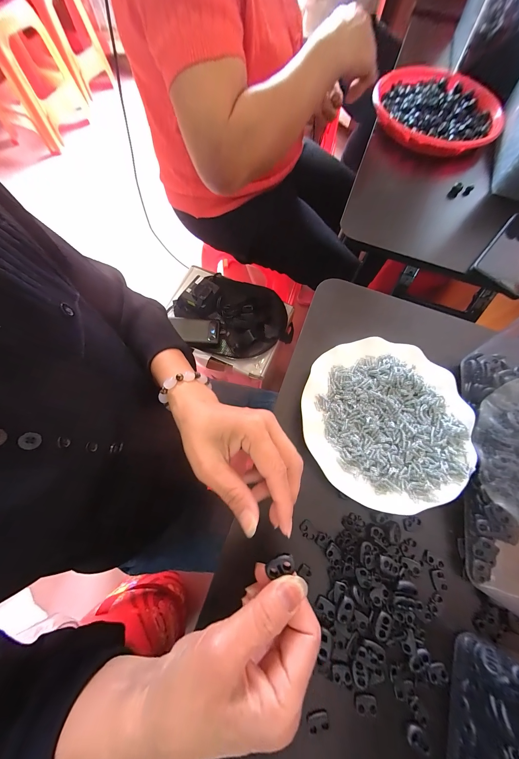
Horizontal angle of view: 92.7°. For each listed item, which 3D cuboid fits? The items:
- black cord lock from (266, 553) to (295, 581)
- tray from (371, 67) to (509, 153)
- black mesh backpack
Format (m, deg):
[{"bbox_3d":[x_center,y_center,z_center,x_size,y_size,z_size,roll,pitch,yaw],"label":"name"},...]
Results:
[{"bbox_3d":[0.014,0.131,0.175,0.019,0.008,0.012,-11,72,-6],"label":"black cord lock"},{"bbox_3d":[0.345,-0.521,0.476,0.229,0.031,0.226,-9,72,-6],"label":"tray"},{"bbox_3d":[-0.062,-0.169,0.643,0.301,0.068,0.219,15,71,3],"label":"black mesh backpack"}]

